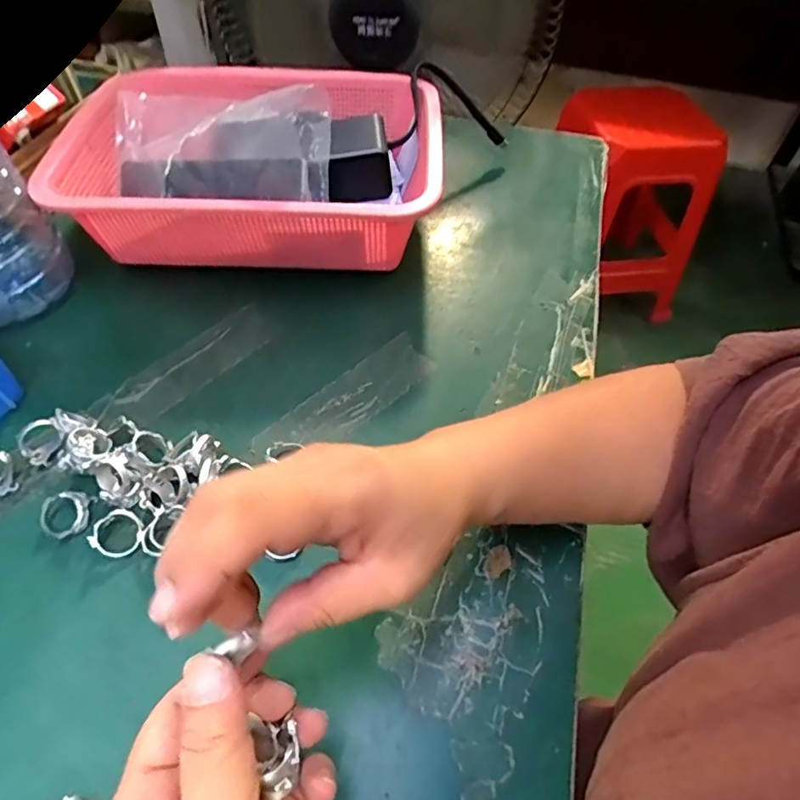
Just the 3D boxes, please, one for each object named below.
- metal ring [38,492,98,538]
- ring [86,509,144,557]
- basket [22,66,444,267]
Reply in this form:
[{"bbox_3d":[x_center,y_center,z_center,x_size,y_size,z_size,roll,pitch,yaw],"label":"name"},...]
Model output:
[{"bbox_3d":[-0.194,0.067,0.317,0.029,0.017,0.023,-23,56,-17],"label":"metal ring"},{"bbox_3d":[-0.160,0.075,0.308,0.025,0.008,0.026,11,67,-29],"label":"ring"},{"bbox_3d":[-0.118,-0.200,0.460,0.298,0.109,0.204,-1,53,-1],"label":"basket"}]

